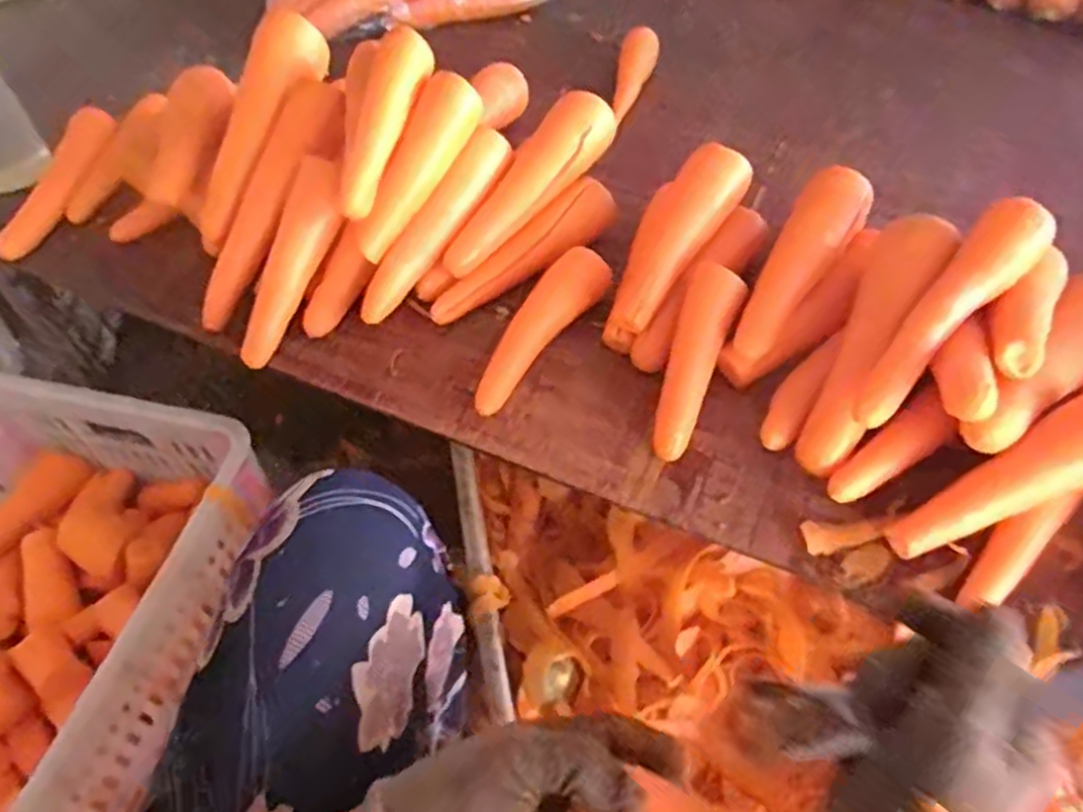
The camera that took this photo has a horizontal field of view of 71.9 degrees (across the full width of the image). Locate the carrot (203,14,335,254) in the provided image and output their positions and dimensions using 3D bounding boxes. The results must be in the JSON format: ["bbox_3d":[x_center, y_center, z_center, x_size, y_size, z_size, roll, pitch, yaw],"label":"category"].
[{"bbox_3d":[-0.249,-0.242,0.657,0.056,0.039,0.227,16,80,16],"label":"carrot"}]

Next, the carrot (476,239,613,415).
[{"bbox_3d":[-0.006,-0.065,0.586,0.040,0.039,0.157,32,61,25],"label":"carrot"}]

